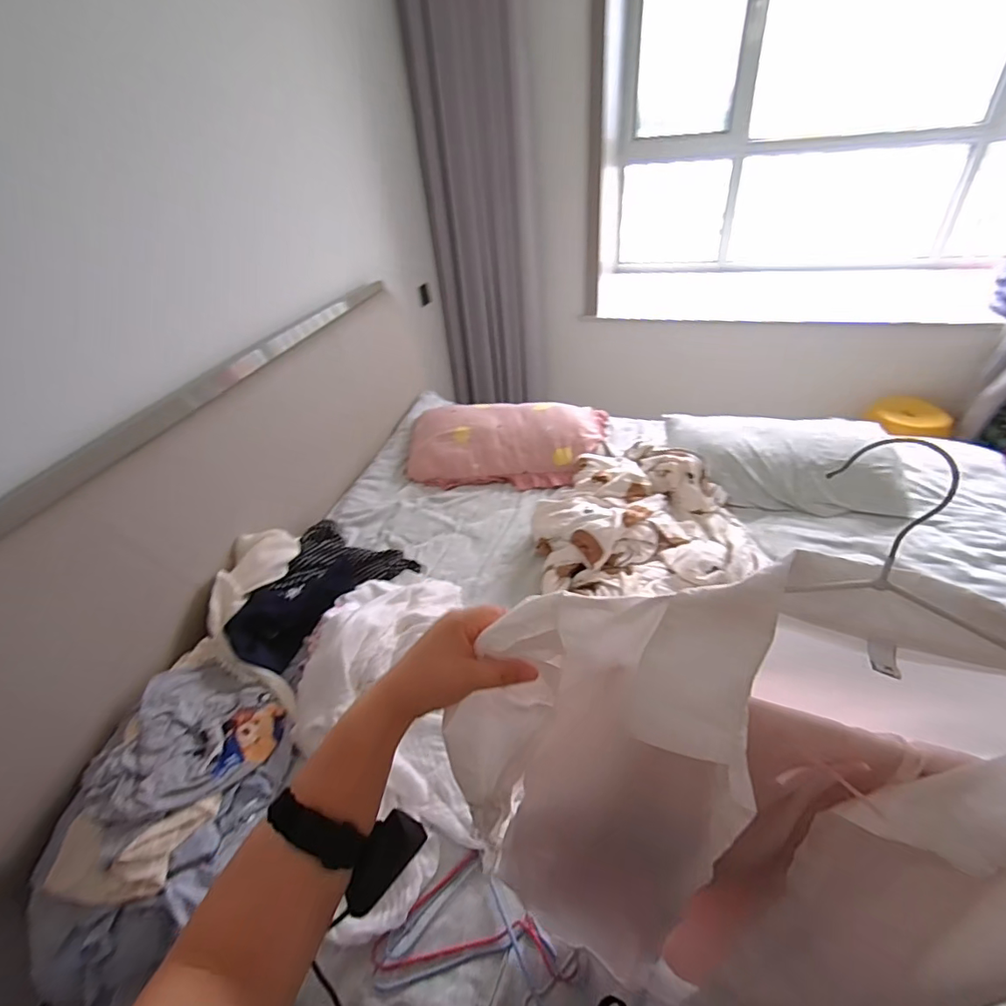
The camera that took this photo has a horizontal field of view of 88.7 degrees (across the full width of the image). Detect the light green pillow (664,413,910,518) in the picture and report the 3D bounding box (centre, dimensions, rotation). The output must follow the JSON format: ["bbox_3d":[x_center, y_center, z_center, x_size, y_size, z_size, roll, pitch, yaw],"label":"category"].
[{"bbox_3d":[0.833,-0.130,1.556,0.665,0.114,0.362,8,40,18],"label":"light green pillow"}]

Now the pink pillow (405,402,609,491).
[{"bbox_3d":[0.013,-0.220,1.772,0.675,0.124,0.401,1,38,8],"label":"pink pillow"}]

